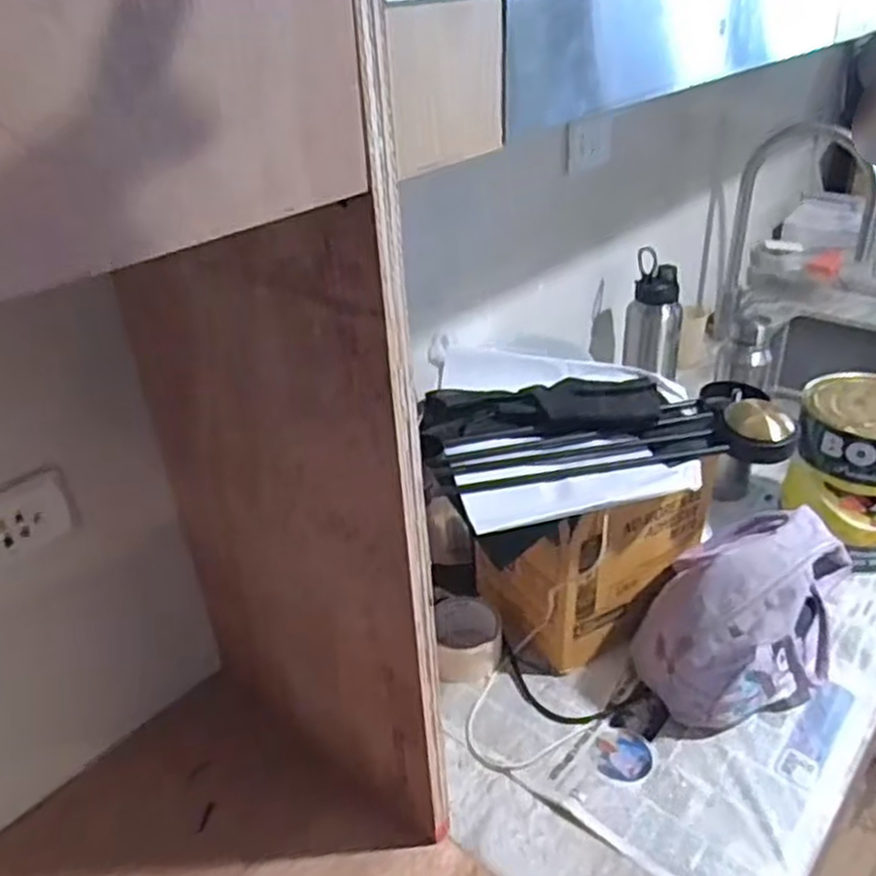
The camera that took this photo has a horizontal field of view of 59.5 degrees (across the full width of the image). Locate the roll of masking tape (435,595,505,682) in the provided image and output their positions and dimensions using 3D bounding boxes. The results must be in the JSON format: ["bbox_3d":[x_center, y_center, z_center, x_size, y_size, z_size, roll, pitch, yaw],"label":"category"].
[{"bbox_3d":[0.038,0.233,0.890,0.078,0.056,0.094,-5,32,-1],"label":"roll of masking tape"}]

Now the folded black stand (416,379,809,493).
[{"bbox_3d":[0.171,-0.016,0.834,0.390,0.046,0.165,-8,32,-6],"label":"folded black stand"}]

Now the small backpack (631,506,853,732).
[{"bbox_3d":[0.327,0.182,0.822,0.176,0.186,0.227,19,38,31],"label":"small backpack"}]

